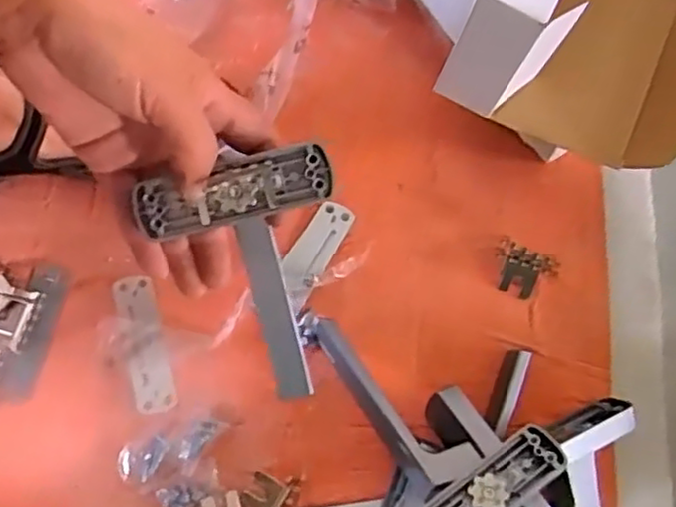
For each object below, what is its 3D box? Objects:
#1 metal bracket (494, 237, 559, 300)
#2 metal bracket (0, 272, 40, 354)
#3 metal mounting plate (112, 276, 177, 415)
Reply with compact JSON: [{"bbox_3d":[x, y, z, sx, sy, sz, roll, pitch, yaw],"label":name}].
[{"bbox_3d":[0.130,0.011,0.474,0.042,0.011,0.035,28,78,8],"label":"metal bracket"},{"bbox_3d":[-0.234,0.040,0.471,0.042,0.010,0.042,27,78,8],"label":"metal bracket"},{"bbox_3d":[-0.134,0.062,0.465,0.026,0.004,0.095,-16,76,-3],"label":"metal mounting plate"}]

